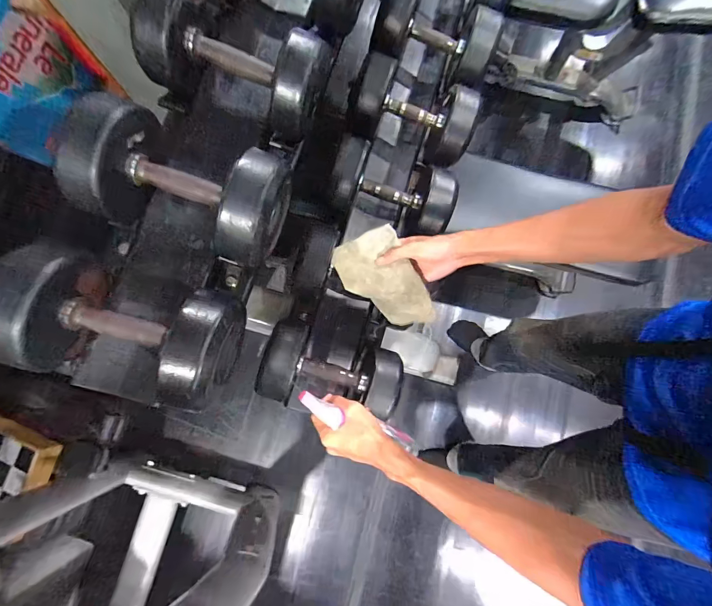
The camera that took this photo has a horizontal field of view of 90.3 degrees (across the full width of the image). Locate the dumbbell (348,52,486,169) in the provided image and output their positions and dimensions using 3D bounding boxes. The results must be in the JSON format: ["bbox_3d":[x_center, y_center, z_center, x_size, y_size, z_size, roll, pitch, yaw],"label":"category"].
[{"bbox_3d":[0.138,-0.444,0.830,0.275,0.155,0.137,23,81,5],"label":"dumbbell"}]

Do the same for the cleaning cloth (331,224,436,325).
[{"bbox_3d":[0.050,-0.028,0.564,0.103,0.196,0.046,-23,37,26],"label":"cleaning cloth"}]

